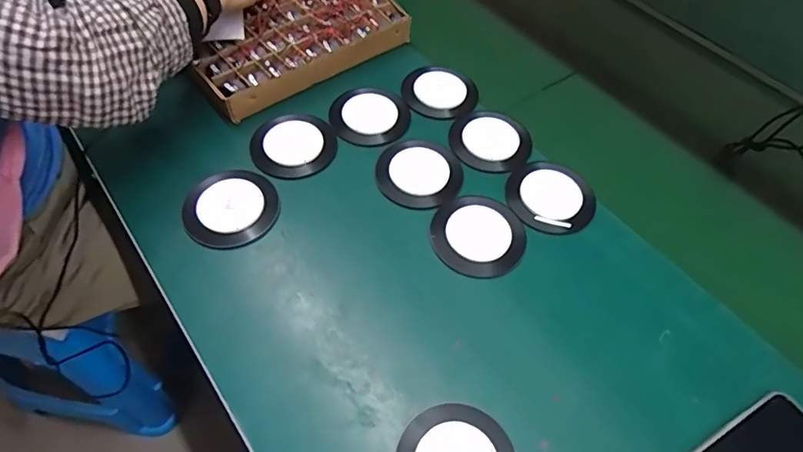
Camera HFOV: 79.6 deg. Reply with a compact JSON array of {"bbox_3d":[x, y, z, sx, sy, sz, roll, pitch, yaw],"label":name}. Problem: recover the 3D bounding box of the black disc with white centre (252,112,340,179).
[{"bbox_3d":[-0.127,-0.095,0.579,0.098,0.018,0.091,1,56,-2],"label":"black disc with white centre"}]

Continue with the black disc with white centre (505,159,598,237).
[{"bbox_3d":[0.170,-0.034,0.548,0.094,0.013,0.091,1,56,-2],"label":"black disc with white centre"}]

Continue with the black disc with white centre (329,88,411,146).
[{"bbox_3d":[-0.039,-0.141,0.609,0.093,0.010,0.092,1,56,-2],"label":"black disc with white centre"}]

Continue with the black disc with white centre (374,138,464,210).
[{"bbox_3d":[0.020,-0.066,0.557,0.098,0.015,0.094,1,56,-2],"label":"black disc with white centre"}]

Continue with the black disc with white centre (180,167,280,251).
[{"bbox_3d":[-0.183,-0.024,0.520,0.092,0.014,0.095,1,56,-2],"label":"black disc with white centre"}]

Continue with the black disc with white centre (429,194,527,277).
[{"bbox_3d":[0.081,0.008,0.516,0.097,0.011,0.099,1,56,-2],"label":"black disc with white centre"}]

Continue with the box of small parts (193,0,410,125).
[{"bbox_3d":[-0.219,-0.346,0.710,0.293,0.059,0.419,-31,63,-22],"label":"box of small parts"}]

